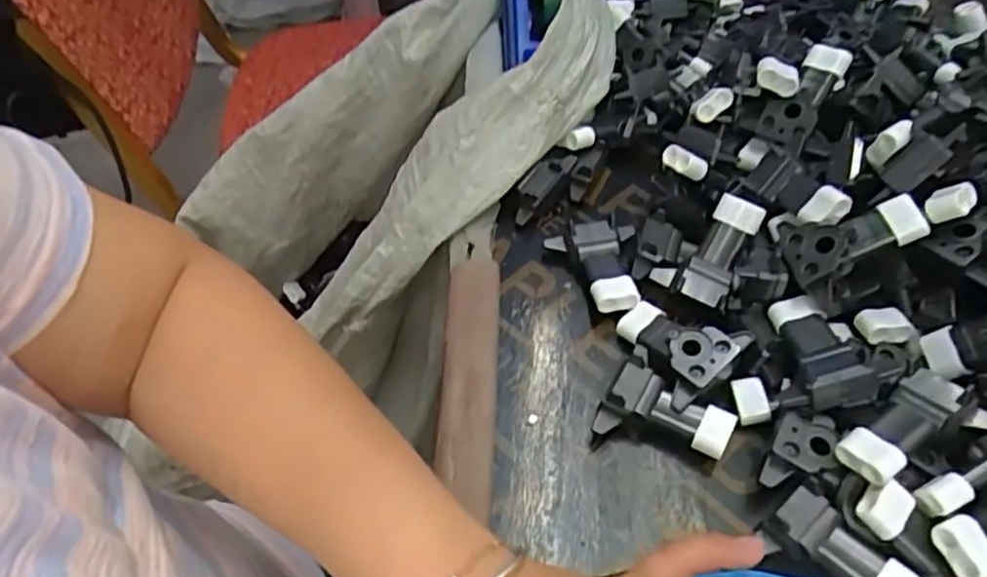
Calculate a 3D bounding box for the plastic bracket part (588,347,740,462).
[{"bbox_3d":[0.091,0.065,0.368,0.063,0.026,0.051,25,57,19],"label":"plastic bracket part"}]

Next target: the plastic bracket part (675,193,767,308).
[{"bbox_3d":[0.127,-0.021,0.396,0.025,0.061,0.016,29,15,22],"label":"plastic bracket part"}]

